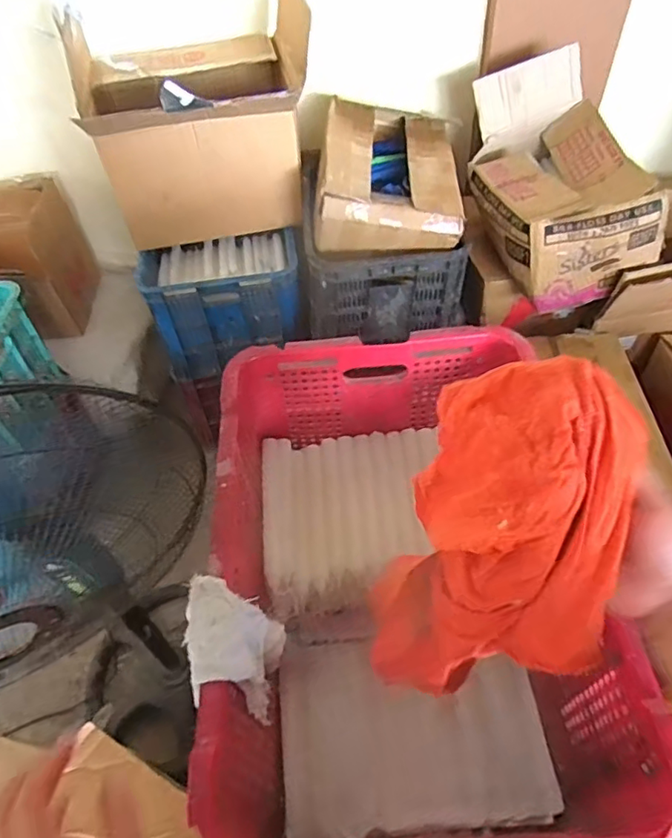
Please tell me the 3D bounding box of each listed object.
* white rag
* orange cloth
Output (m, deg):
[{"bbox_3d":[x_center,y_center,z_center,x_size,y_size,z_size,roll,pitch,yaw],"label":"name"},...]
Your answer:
[{"bbox_3d":[-0.099,0.207,0.515,0.086,0.094,0.098,5,52,8],"label":"white rag"},{"bbox_3d":[0.111,0.094,0.404,0.131,0.239,0.150,13,54,13],"label":"orange cloth"}]

